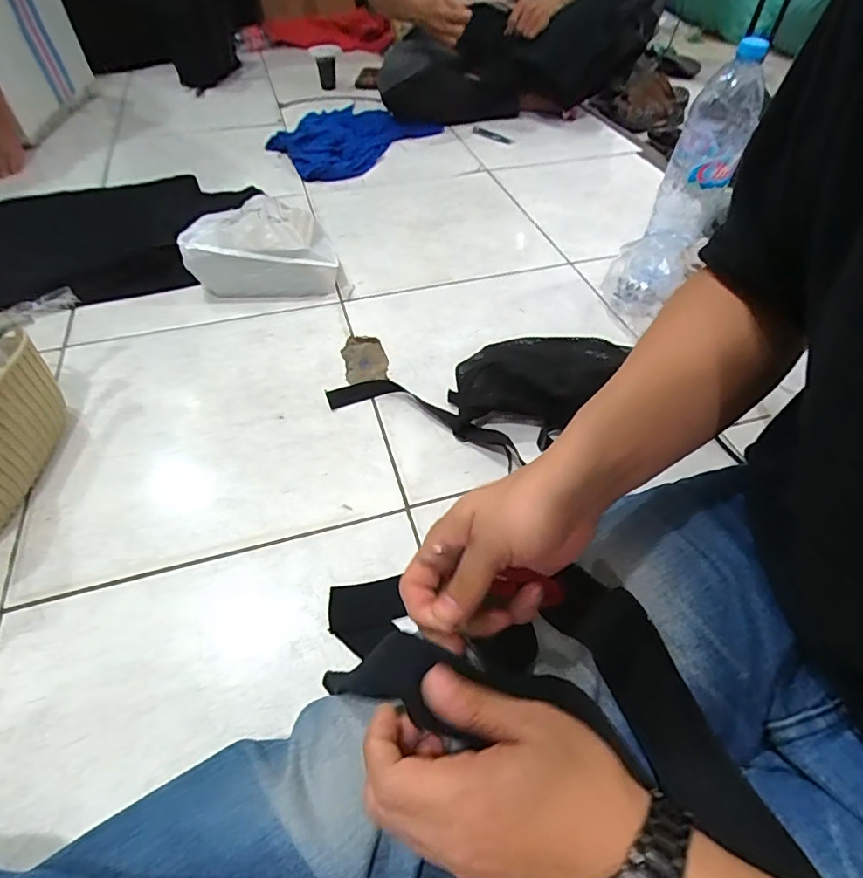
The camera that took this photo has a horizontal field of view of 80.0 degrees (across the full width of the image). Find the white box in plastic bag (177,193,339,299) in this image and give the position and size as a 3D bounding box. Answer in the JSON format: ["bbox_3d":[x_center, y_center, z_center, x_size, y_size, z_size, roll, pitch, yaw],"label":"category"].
[{"bbox_3d":[-0.260,-0.289,0.800,0.220,0.107,0.125,-3,49,-3],"label":"white box in plastic bag"}]

